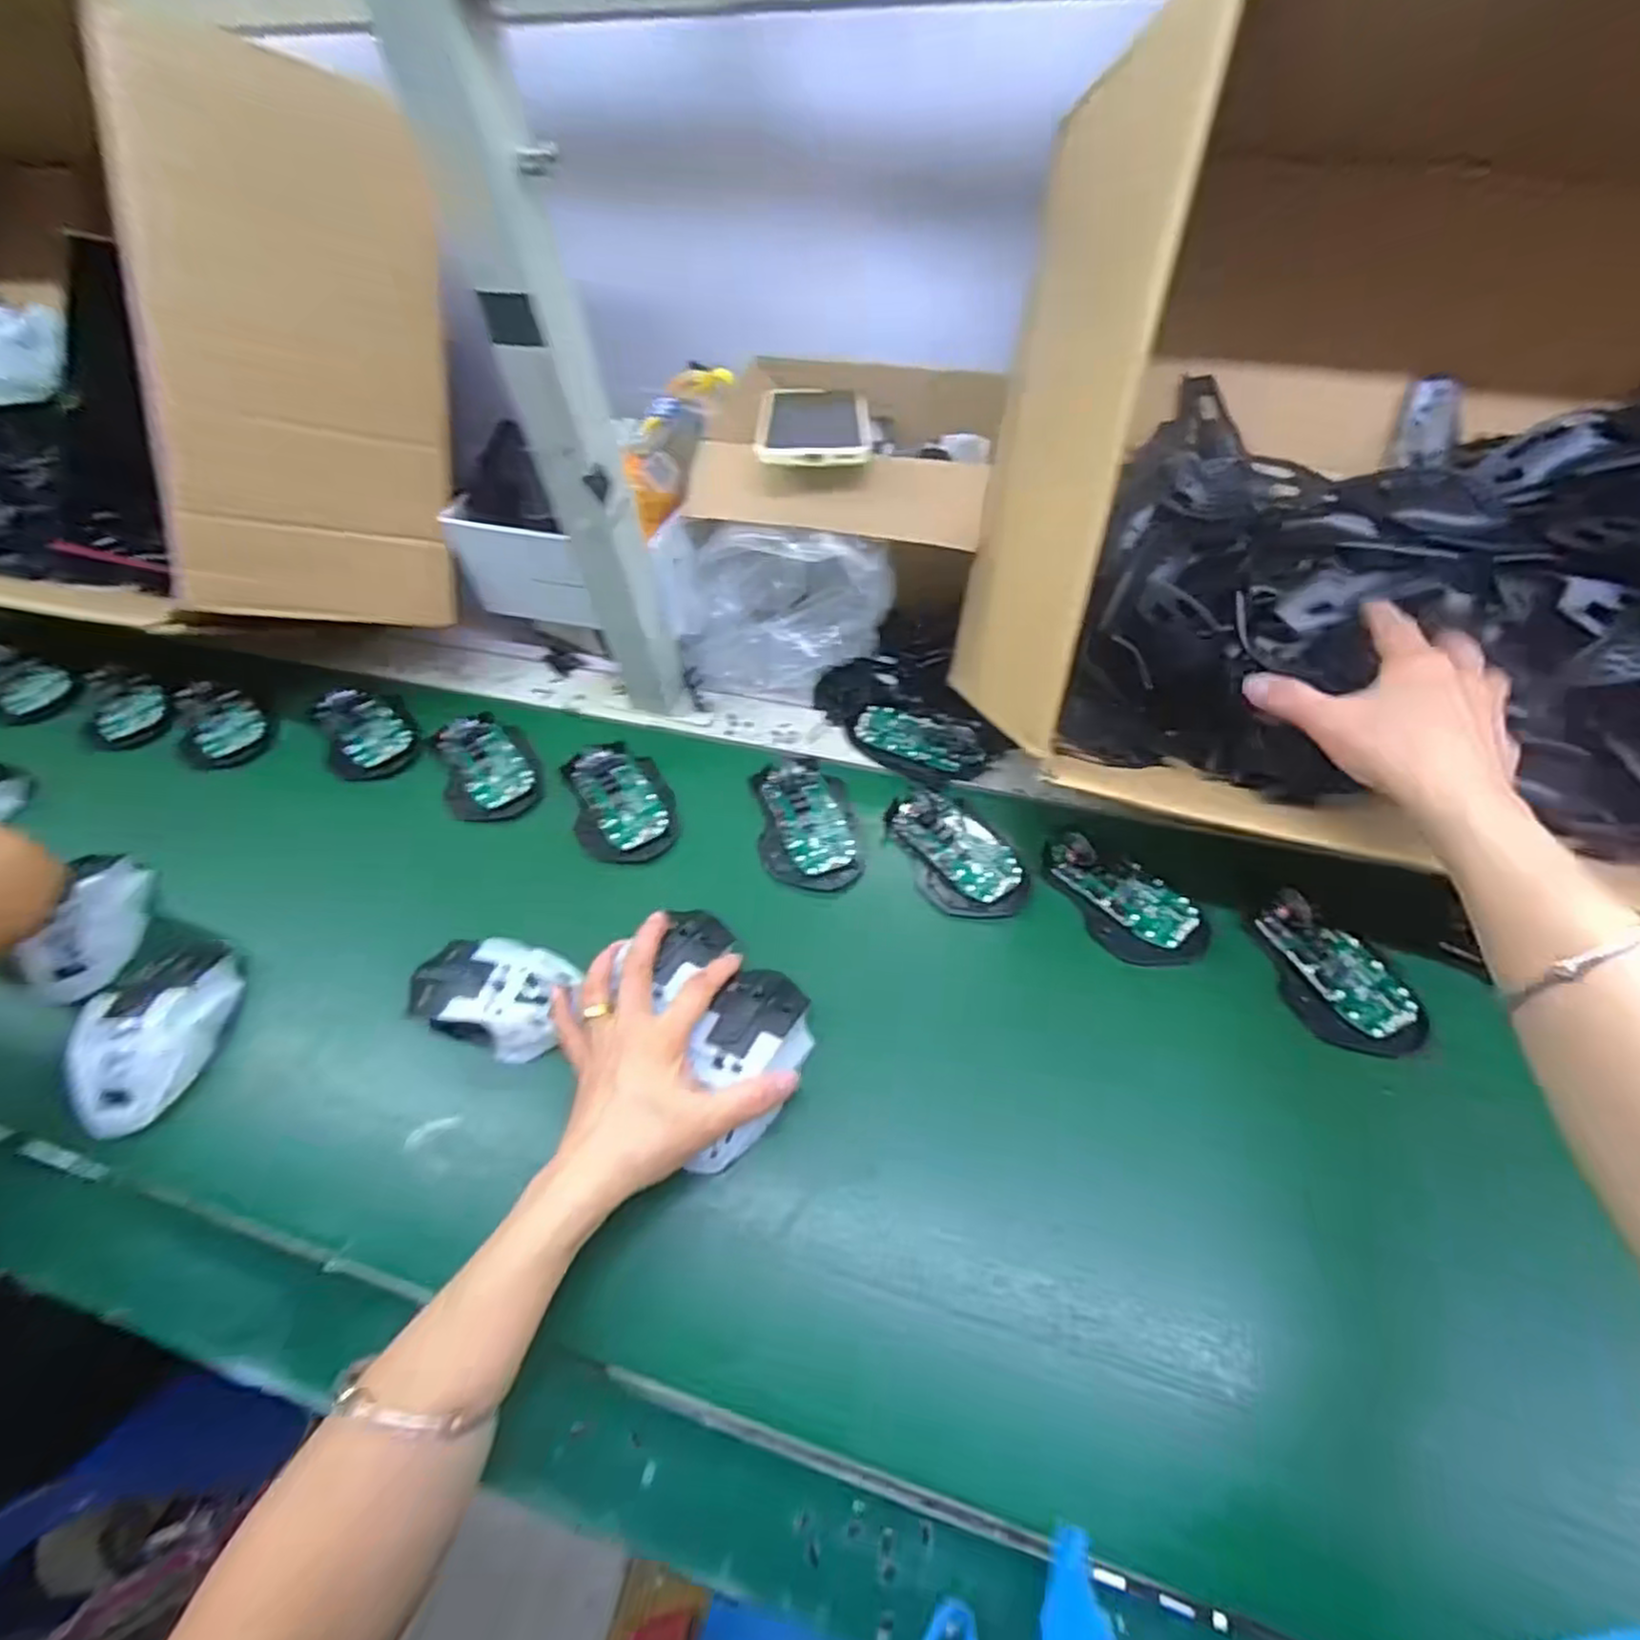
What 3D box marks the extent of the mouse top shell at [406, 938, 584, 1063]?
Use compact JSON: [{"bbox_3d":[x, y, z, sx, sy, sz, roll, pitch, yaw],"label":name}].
[{"bbox_3d":[-0.208,0.105,0.456,0.101,0.036,0.066,11,55,11],"label":"mouse top shell"}]

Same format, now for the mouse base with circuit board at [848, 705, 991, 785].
[{"bbox_3d":[0.076,-0.066,0.578,0.112,0.021,0.064,28,60,21],"label":"mouse base with circuit board"}]

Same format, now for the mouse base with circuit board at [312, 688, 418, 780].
[{"bbox_3d":[-0.380,-0.076,0.603,0.063,0.025,0.101,-36,60,-21],"label":"mouse base with circuit board"}]

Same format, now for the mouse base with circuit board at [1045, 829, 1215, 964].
[{"bbox_3d":[0.200,0.050,0.486,0.063,0.021,0.114,-38,61,-22],"label":"mouse base with circuit board"}]

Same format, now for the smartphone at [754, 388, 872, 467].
[{"bbox_3d":[-0.004,-0.307,0.564,0.083,0.010,0.166,-1,44,1],"label":"smartphone"}]

